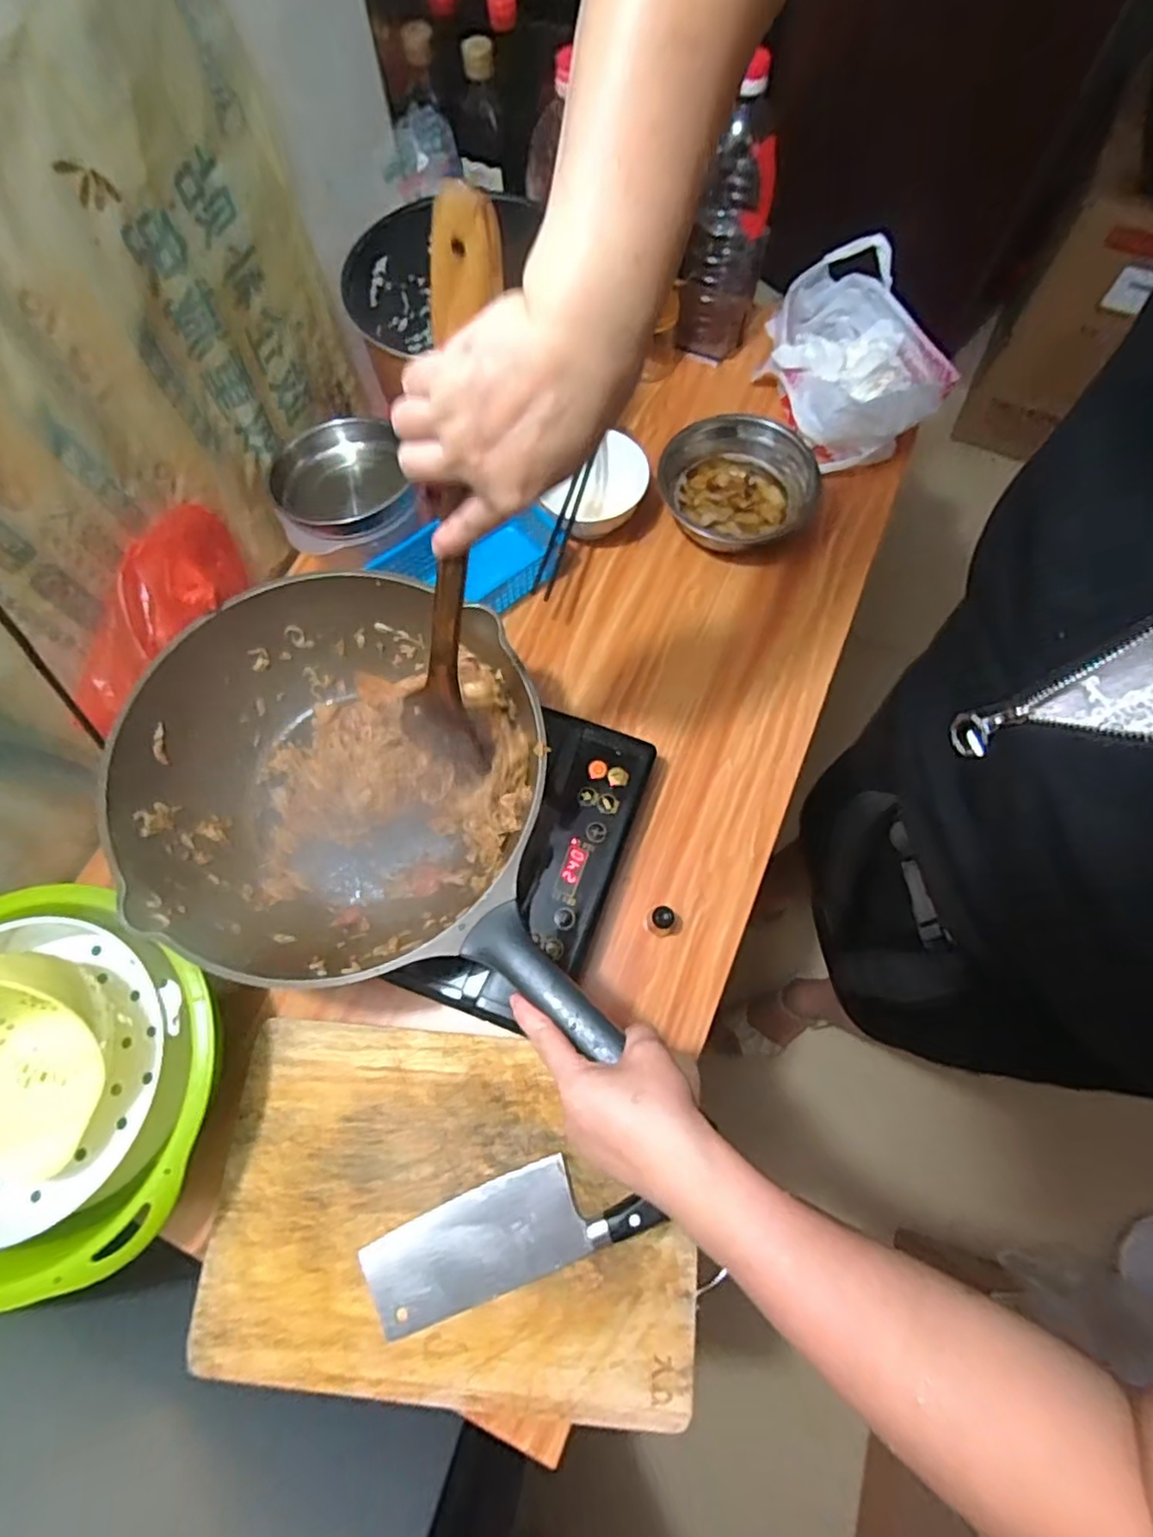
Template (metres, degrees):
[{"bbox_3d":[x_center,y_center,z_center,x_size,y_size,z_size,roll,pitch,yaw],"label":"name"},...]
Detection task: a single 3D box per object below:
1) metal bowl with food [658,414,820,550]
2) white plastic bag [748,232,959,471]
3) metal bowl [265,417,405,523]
[{"bbox_3d":[0.176,-0.311,0.732,0.162,0.077,0.139,-6,70,-1],"label":"metal bowl with food"},{"bbox_3d":[0.311,-0.470,0.763,0.156,0.083,0.237,-16,70,-5],"label":"white plastic bag"},{"bbox_3d":[-0.243,-0.293,0.675,0.134,0.058,0.148,-14,70,-4],"label":"metal bowl"}]

